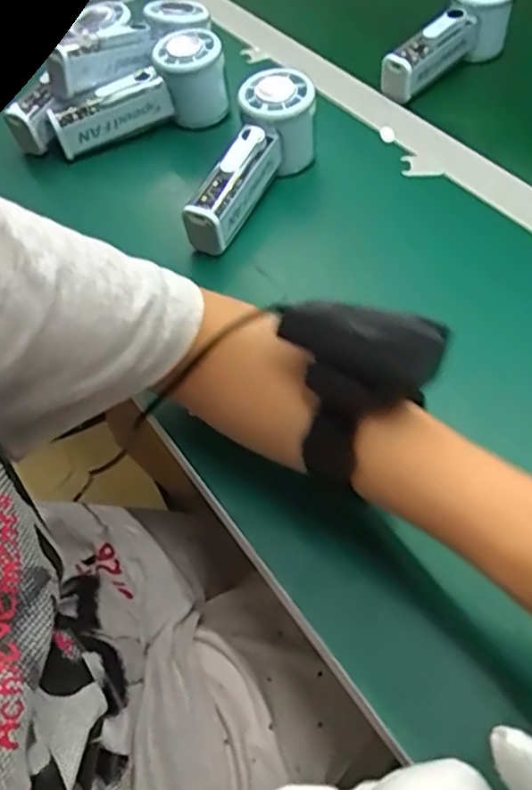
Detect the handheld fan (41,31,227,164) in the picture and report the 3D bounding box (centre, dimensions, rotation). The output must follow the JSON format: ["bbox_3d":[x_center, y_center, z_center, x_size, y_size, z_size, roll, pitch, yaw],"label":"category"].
[{"bbox_3d":[-0.108,-0.255,0.557,0.153,0.062,0.050,-21,55,-10],"label":"handheld fan"}]

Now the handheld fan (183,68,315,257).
[{"bbox_3d":[-0.007,-0.175,0.493,0.054,0.062,0.152,14,56,14],"label":"handheld fan"}]

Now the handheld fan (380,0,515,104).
[{"bbox_3d":[0.161,-0.320,0.586,0.055,0.059,0.137,37,65,26],"label":"handheld fan"}]

